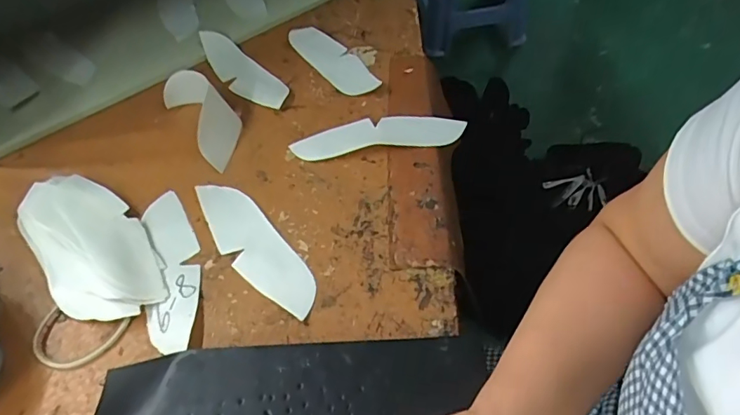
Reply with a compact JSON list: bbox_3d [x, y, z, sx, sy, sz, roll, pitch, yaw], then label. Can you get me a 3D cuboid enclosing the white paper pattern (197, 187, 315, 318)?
[{"bbox_3d":[-0.118,0.037,0.512,0.056,0.009,0.195,-33,55,-19],"label":"white paper pattern"}]

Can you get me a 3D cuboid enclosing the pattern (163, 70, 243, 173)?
[{"bbox_3d":[-0.201,-0.119,0.621,0.068,0.058,0.155,-28,52,-20],"label":"pattern"}]

